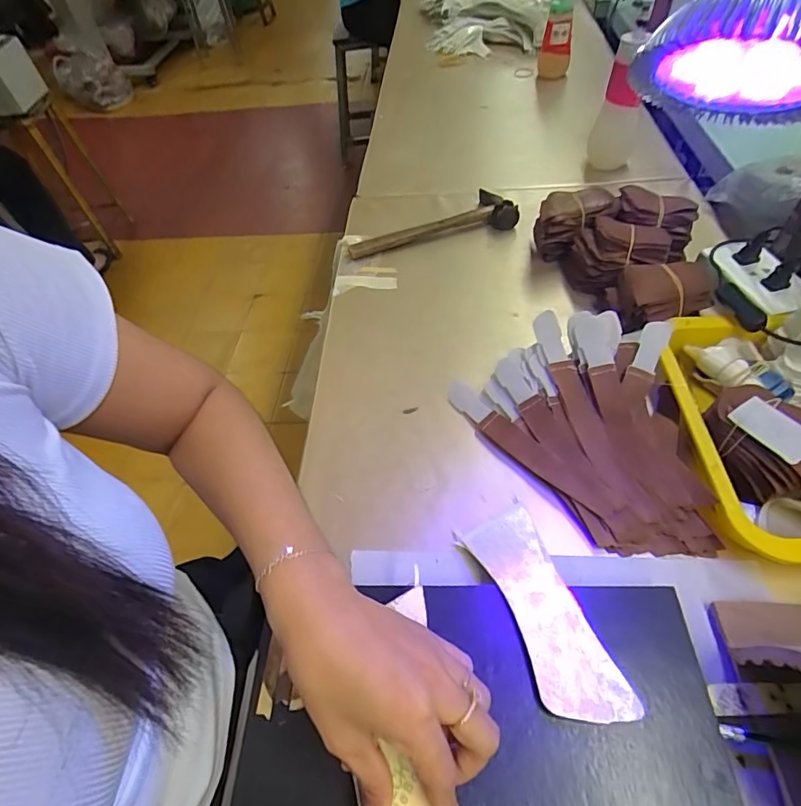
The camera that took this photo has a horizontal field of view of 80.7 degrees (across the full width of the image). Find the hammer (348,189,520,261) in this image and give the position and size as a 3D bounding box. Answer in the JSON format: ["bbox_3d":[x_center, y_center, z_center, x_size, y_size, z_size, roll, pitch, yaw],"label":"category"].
[{"bbox_3d":[0.042,-0.266,0.692,0.242,0.032,0.086,-12,52,-4],"label":"hammer"}]

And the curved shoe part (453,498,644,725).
[{"bbox_3d":[0.103,0.153,0.353,0.057,0.029,0.158,-18,52,-8],"label":"curved shoe part"}]

